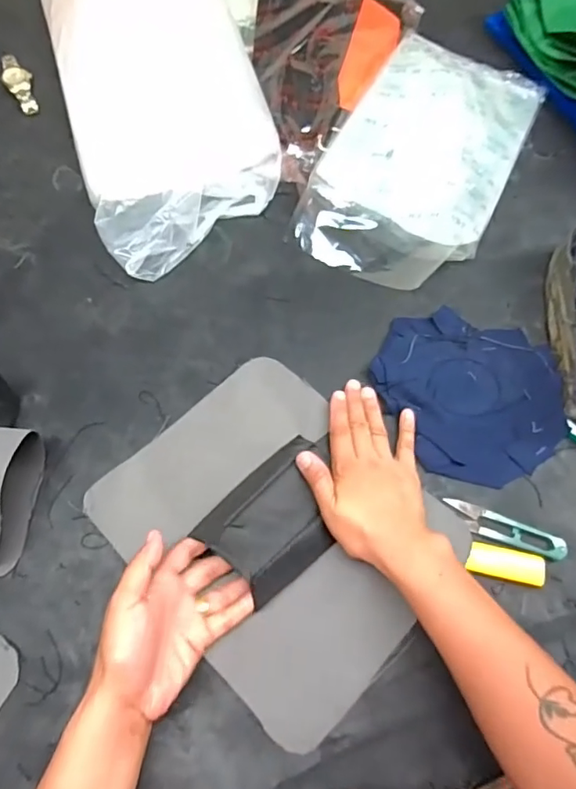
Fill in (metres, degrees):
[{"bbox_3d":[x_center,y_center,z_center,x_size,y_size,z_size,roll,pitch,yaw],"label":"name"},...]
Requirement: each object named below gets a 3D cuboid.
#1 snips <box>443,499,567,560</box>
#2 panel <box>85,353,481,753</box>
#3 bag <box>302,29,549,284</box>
[{"bbox_3d":[0.186,0.115,0.446,0.100,0.010,0.024,20,64,7],"label":"snips"},{"bbox_3d":[-0.005,0.102,0.435,0.262,0.033,0.221,41,69,16],"label":"panel"},{"bbox_3d":[0.165,-0.287,0.618,0.194,0.047,0.376,26,65,9],"label":"bag"}]

